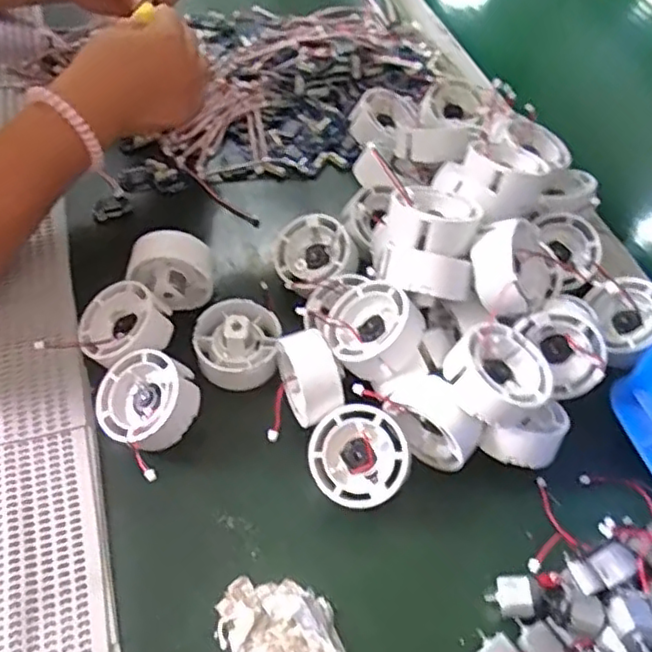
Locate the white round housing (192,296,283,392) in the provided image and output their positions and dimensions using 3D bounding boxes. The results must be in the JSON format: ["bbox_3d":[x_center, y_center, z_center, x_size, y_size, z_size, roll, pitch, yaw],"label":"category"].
[{"bbox_3d":[-0.056,0.011,0.418,0.052,0.034,0.053,3,53,-4],"label":"white round housing"}]

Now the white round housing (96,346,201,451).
[{"bbox_3d":[-0.105,0.044,0.383,0.054,0.026,0.054,-8,66,17],"label":"white round housing"}]

